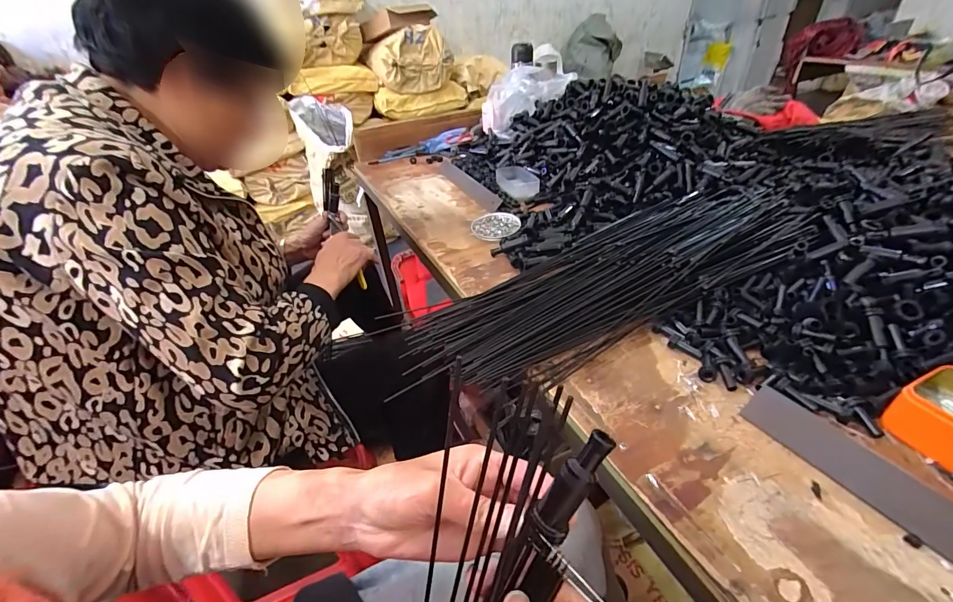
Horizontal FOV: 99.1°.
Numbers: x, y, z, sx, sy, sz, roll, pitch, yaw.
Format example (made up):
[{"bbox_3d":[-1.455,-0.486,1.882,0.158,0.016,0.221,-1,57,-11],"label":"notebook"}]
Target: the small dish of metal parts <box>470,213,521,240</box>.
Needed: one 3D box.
[{"bbox_3d":[0.034,-0.142,0.775,0.095,0.017,0.088,-3,36,2],"label":"small dish of metal parts"}]

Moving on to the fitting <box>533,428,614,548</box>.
[{"bbox_3d":[0.052,0.099,0.219,0.016,0.068,0.017,14,16,-46],"label":"fitting"}]

